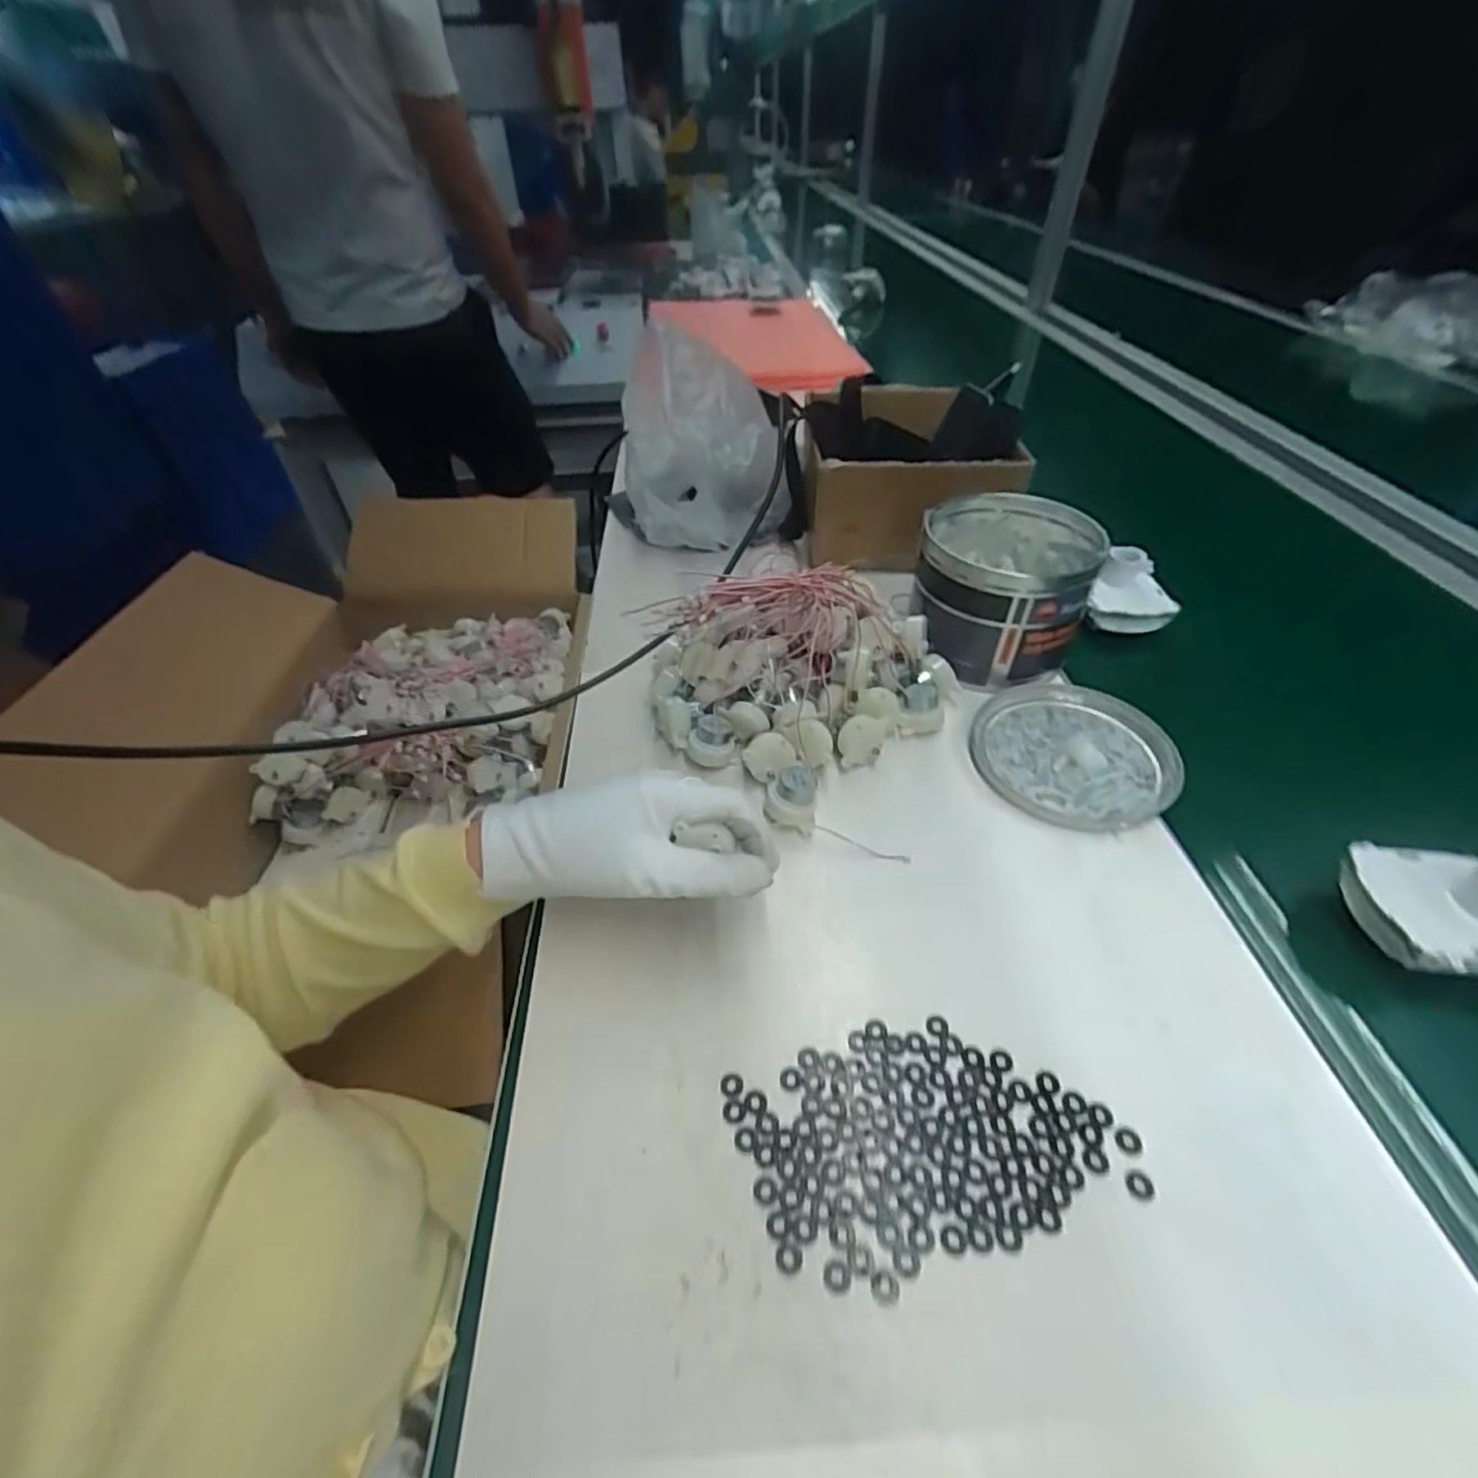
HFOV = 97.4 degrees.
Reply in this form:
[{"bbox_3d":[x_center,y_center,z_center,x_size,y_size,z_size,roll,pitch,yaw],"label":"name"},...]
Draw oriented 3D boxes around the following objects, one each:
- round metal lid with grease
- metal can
[{"bbox_3d":[0.234,0.008,0.457,0.128,0.009,0.135,-2,43,2],"label":"round metal lid with grease"},{"bbox_3d":[0.207,-0.118,0.519,0.126,0.103,0.136,-2,43,2],"label":"metal can"}]

